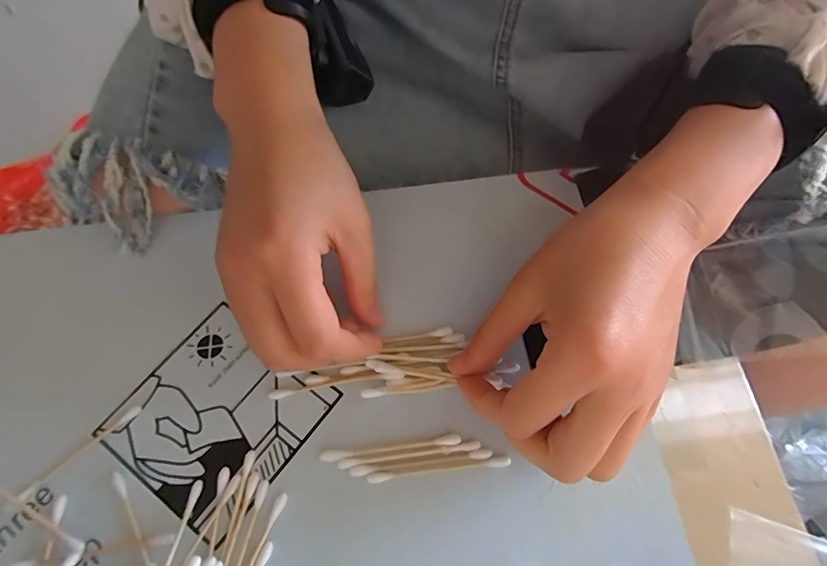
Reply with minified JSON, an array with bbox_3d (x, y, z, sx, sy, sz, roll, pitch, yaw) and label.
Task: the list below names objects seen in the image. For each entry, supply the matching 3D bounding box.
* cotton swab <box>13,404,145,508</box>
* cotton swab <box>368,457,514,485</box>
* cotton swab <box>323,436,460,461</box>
[{"bbox_3d":[-0.169,0.086,0.224,0.066,0.004,0.005,-39,72,-15],"label":"cotton swab"},{"bbox_3d":[0.013,0.093,0.221,0.071,0.004,0.005,-7,67,-3],"label":"cotton swab"},{"bbox_3d":[-0.012,0.083,0.224,0.070,0.004,0.005,-6,67,-3],"label":"cotton swab"}]

